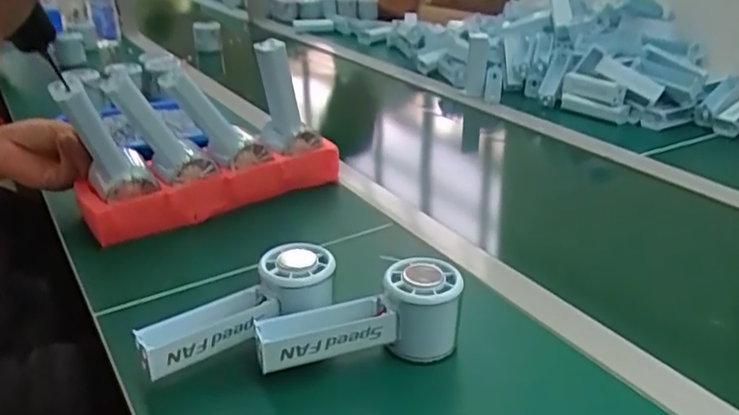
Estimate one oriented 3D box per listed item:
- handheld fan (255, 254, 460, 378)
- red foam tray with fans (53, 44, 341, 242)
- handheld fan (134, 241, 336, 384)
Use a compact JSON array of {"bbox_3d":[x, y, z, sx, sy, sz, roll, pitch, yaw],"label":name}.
[{"bbox_3d":[-0.008,0.080,0.456,0.146,0.062,0.052,-5,26,-12],"label":"handheld fan"},{"bbox_3d":[-0.173,-0.082,0.666,0.272,0.162,0.080,-16,30,-32],"label":"red foam tray with fans"},{"bbox_3d":[-0.095,0.071,0.458,0.145,0.045,0.056,-10,28,-23],"label":"handheld fan"}]

